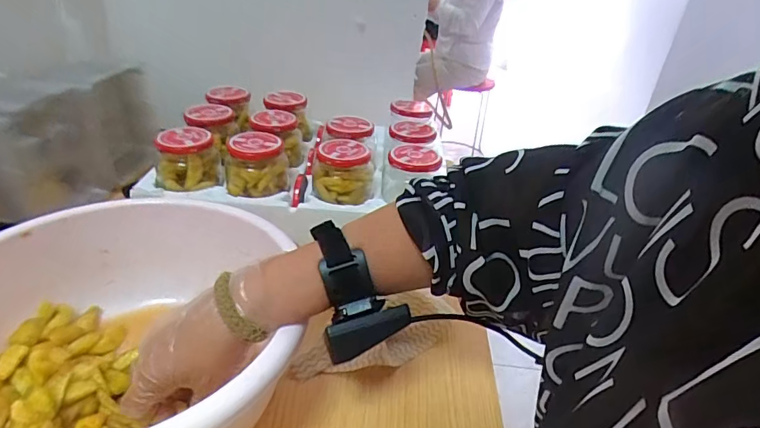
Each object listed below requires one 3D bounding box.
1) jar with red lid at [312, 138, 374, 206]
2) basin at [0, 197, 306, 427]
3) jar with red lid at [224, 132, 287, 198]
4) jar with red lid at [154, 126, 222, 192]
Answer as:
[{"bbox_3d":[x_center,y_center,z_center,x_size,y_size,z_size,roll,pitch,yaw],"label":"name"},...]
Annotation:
[{"bbox_3d":[-0.049,-0.057,0.631,0.081,0.067,0.077,2,31,-7],"label":"jar with red lid"},{"bbox_3d":[-0.217,0.115,0.396,0.265,0.122,0.278,5,32,-3],"label":"basin"},{"bbox_3d":[-0.164,-0.067,0.626,0.079,0.065,0.073,-1,32,-12],"label":"jar with red lid"},{"bbox_3d":[-0.254,-0.074,0.622,0.081,0.062,0.070,-1,32,-13],"label":"jar with red lid"}]

